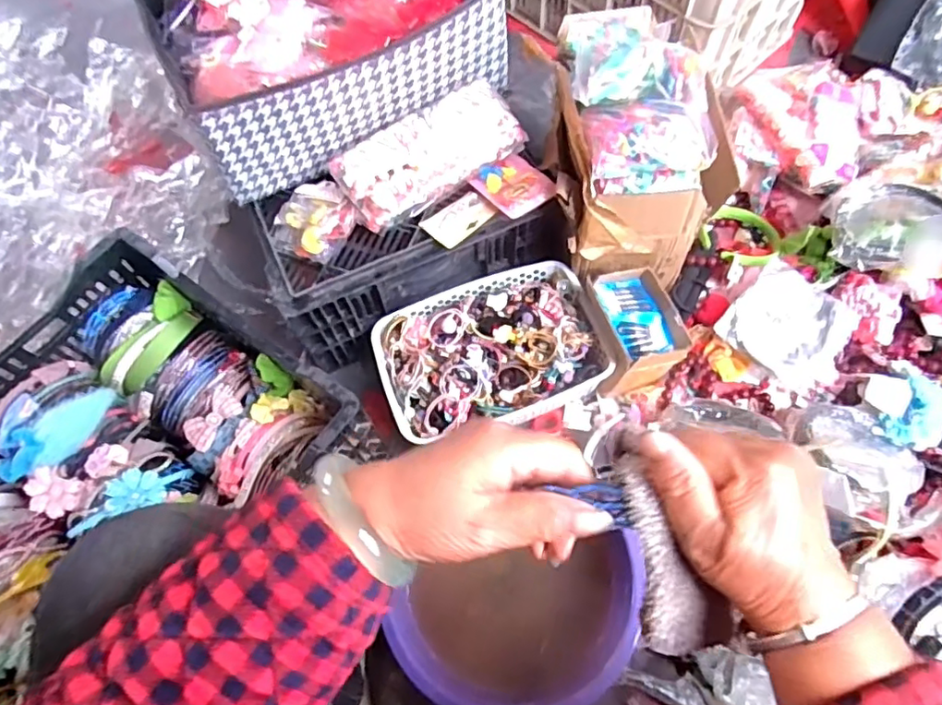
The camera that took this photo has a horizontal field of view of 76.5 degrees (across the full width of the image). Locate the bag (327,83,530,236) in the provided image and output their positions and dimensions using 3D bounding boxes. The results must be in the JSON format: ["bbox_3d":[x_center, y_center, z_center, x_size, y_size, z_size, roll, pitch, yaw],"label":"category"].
[{"bbox_3d":[-0.053,-0.245,0.747,0.234,0.070,0.100,-32,67,-11],"label":"bag"}]

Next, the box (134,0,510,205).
[{"bbox_3d":[-0.190,-0.436,0.777,0.400,0.160,0.363,-26,66,-9],"label":"box"}]

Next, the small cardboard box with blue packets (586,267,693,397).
[{"bbox_3d":[0.217,-0.033,0.803,0.112,0.091,0.143,-9,65,-1],"label":"small cardboard box with blue packets"}]

